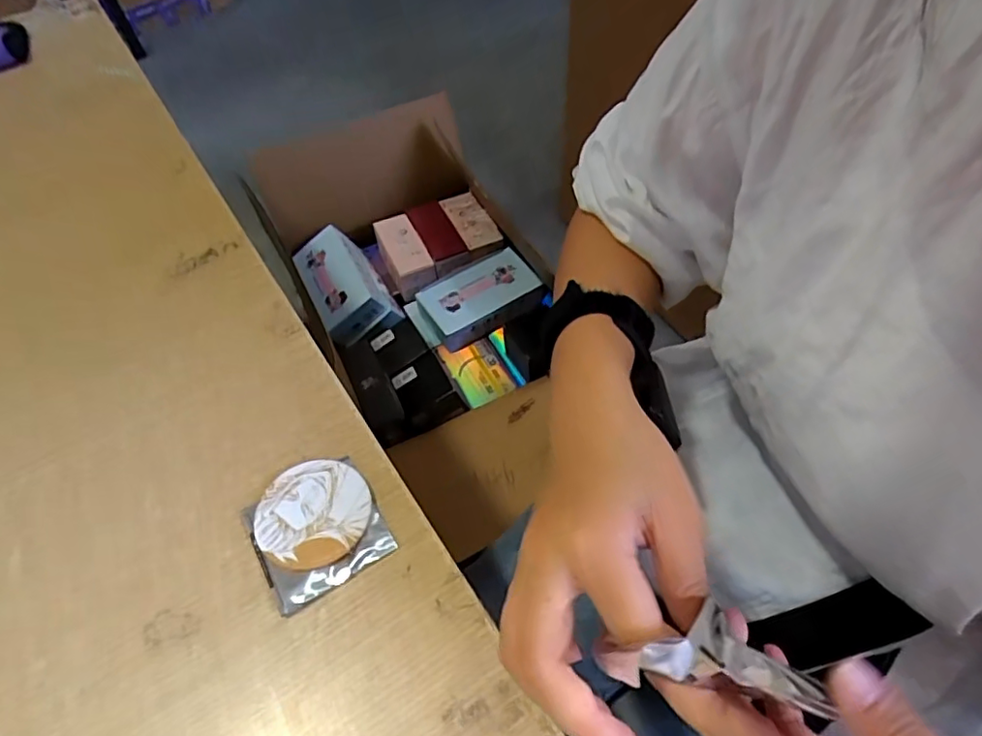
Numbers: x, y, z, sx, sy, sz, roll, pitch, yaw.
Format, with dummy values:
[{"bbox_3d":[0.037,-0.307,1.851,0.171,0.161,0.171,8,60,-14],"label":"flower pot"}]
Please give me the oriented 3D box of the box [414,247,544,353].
[{"bbox_3d":[-0.022,-0.124,1.005,0.191,0.048,0.119,-31,59,-17],"label":"box"}]

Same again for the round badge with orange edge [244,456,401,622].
[{"bbox_3d":[-0.097,0.086,0.326,0.066,0.010,0.072,-29,57,-17],"label":"round badge with orange edge"}]

